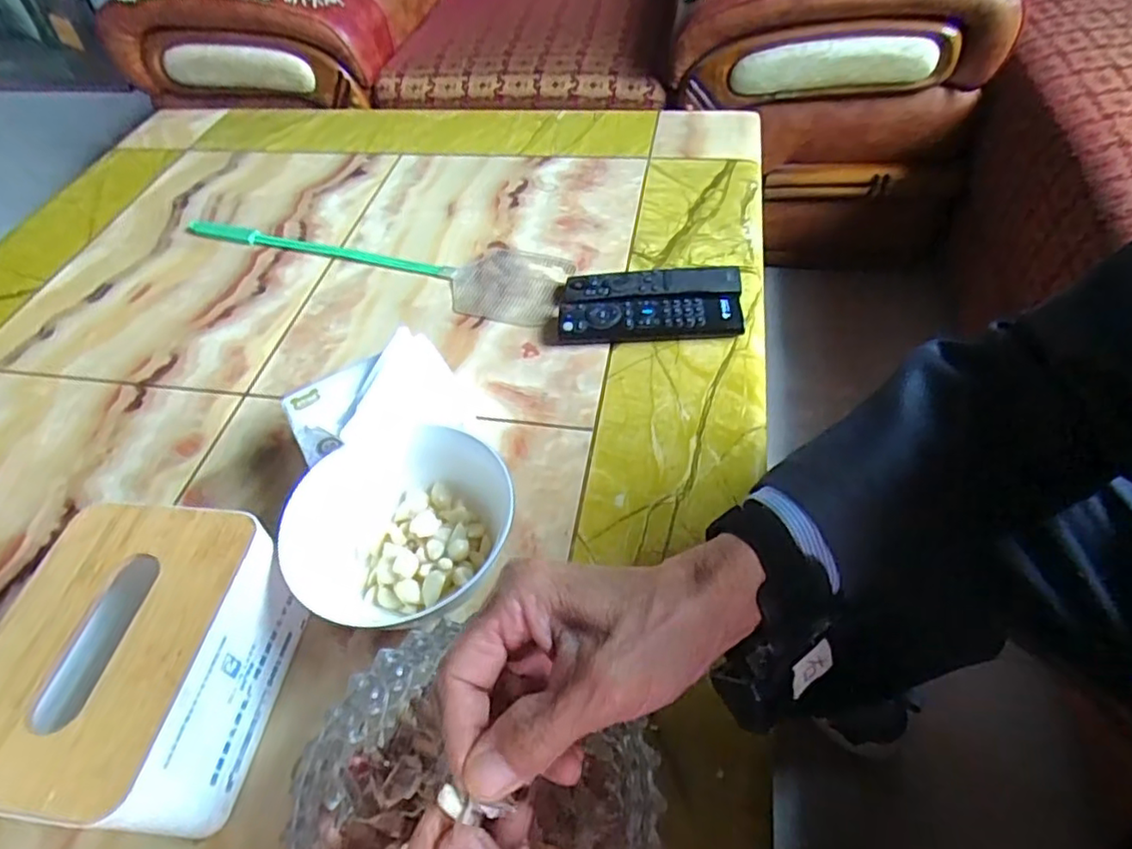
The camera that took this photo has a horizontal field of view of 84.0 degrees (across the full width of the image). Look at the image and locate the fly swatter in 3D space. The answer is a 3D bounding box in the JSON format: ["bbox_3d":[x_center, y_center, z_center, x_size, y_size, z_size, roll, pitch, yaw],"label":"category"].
[{"bbox_3d":[-0.214,-0.184,0.676,0.458,0.009,0.102,14,54,17],"label":"fly swatter"}]

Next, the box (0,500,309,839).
[{"bbox_3d":[-0.237,0.139,0.359,0.119,0.097,0.153,3,52,9],"label":"box"}]

